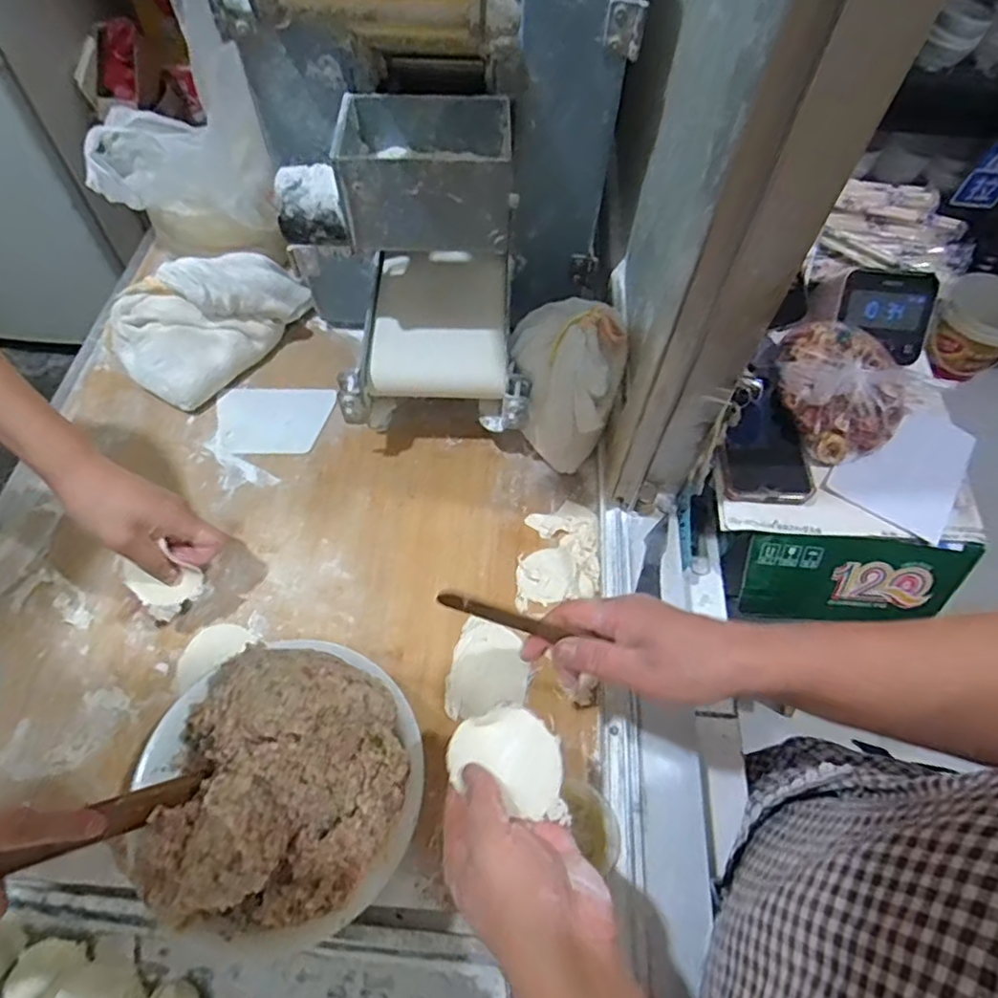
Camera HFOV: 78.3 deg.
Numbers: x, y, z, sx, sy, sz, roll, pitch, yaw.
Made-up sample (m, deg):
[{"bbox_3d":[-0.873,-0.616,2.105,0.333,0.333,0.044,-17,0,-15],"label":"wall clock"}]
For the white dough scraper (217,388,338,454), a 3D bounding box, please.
[{"bbox_3d":[-0.241,-0.085,0.659,0.121,0.006,0.078,0,66,-2],"label":"white dough scraper"}]

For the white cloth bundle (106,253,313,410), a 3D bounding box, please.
[{"bbox_3d":[-0.321,-0.206,0.675,0.134,0.096,0.202,40,67,20],"label":"white cloth bundle"}]

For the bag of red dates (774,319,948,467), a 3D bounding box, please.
[{"bbox_3d":[0.341,-0.117,0.609,0.158,0.041,0.134,-33,67,-20],"label":"bag of red dates"}]

